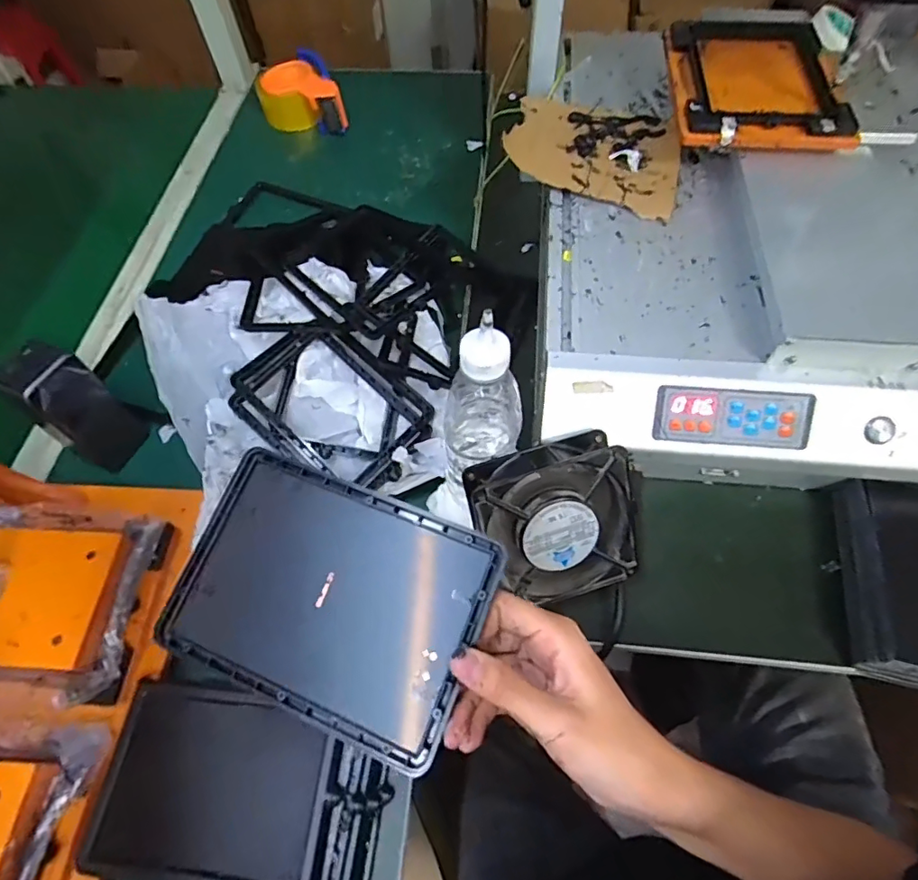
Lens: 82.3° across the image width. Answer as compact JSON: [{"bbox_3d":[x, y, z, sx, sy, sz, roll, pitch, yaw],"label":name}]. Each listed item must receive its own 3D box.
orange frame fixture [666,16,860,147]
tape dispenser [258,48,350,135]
[{"bbox_3d":[0.286,-0.361,0.515,0.147,0.024,0.214,4,61,4],"label":"orange frame fixture"},{"bbox_3d":[-0.240,-0.512,0.786,0.105,0.064,0.132,-26,63,-12],"label":"tape dispenser"}]

